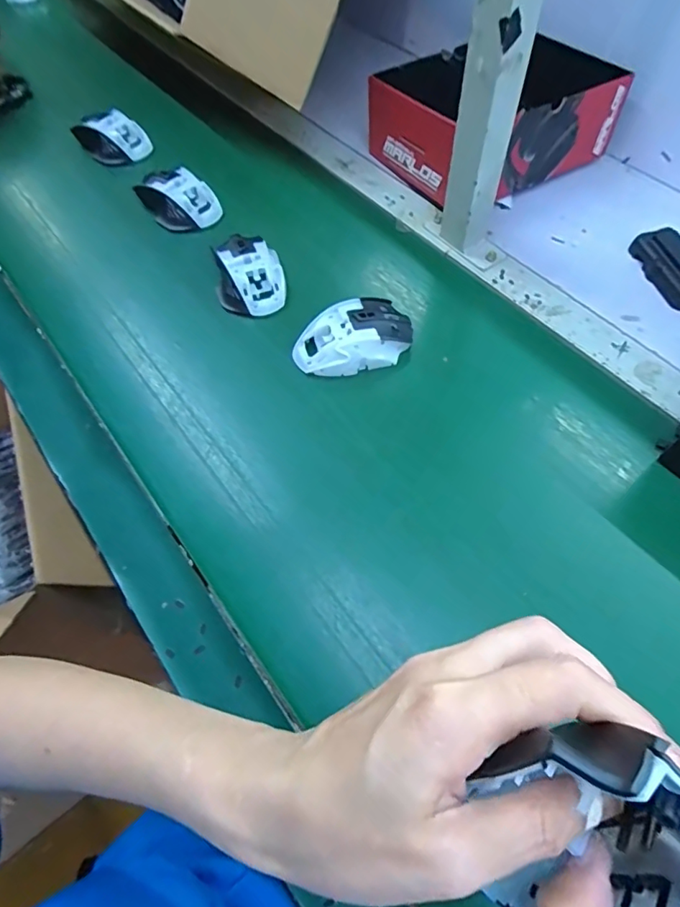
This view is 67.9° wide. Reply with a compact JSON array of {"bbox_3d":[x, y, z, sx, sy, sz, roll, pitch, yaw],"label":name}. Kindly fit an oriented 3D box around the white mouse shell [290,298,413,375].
[{"bbox_3d":[0.013,-0.110,0.479,0.112,0.037,0.060,-18,61,-8],"label":"white mouse shell"}]

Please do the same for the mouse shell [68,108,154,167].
[{"bbox_3d":[-0.288,-0.407,0.642,0.065,0.039,0.082,-40,67,-19],"label":"mouse shell"}]

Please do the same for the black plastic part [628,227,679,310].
[{"bbox_3d":[0.344,-0.189,0.519,0.045,0.023,0.100,-13,61,-5],"label":"black plastic part"}]

